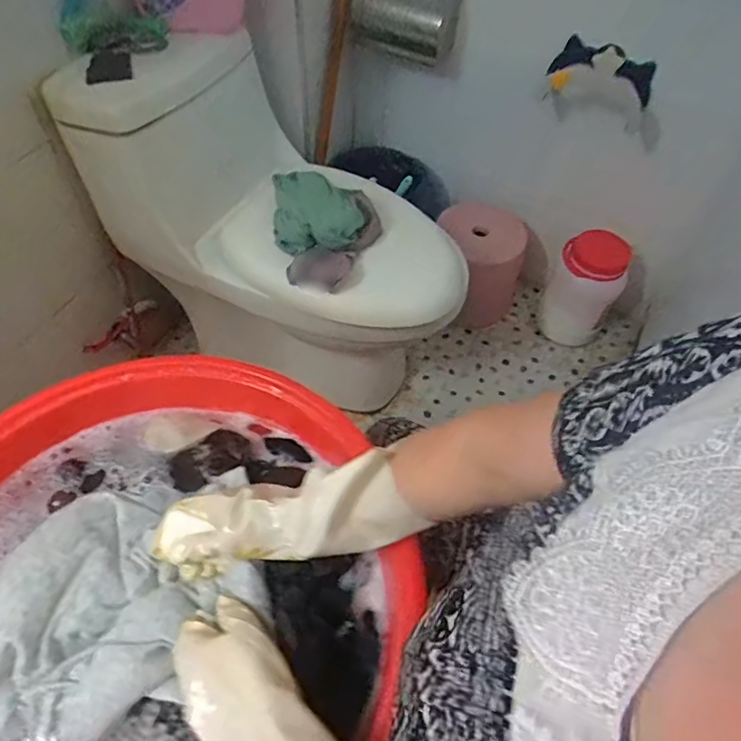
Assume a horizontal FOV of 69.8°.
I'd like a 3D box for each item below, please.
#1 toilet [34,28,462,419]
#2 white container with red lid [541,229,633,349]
[{"bbox_3d":[-0.152,-0.246,1.147,0.710,0.694,0.383,22,56,12],"label":"toilet"},{"bbox_3d":[0.550,-0.210,1.378,0.168,0.253,0.150,26,57,15],"label":"white container with red lid"}]

